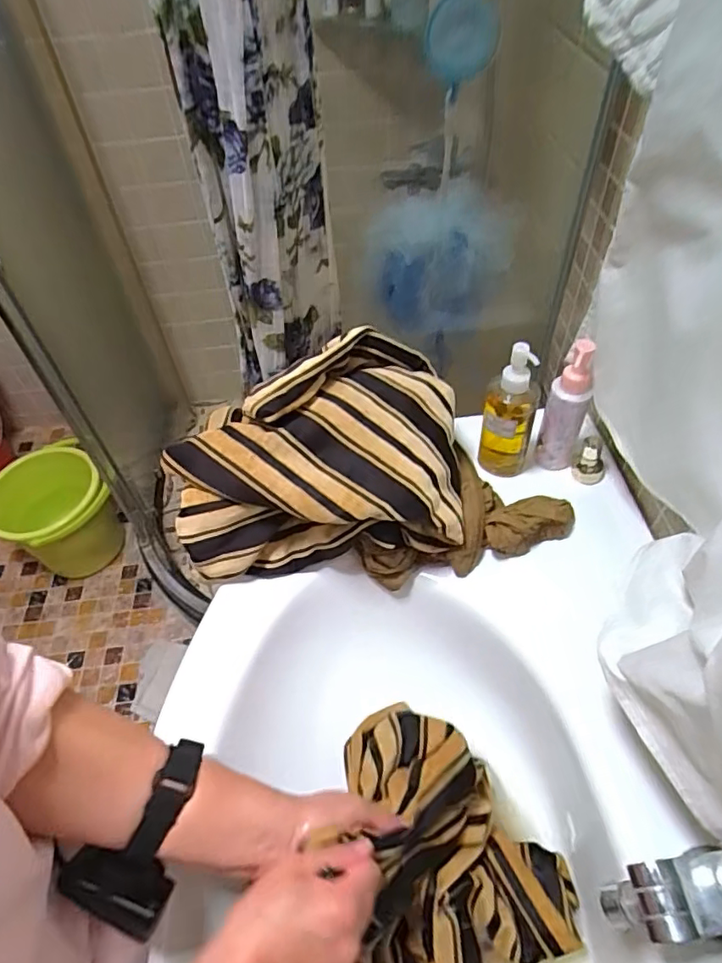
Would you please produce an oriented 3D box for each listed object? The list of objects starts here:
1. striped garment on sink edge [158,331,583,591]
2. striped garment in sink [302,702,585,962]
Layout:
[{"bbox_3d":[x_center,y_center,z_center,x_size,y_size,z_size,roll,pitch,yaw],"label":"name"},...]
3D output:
[{"bbox_3d":[0.010,-0.028,0.572,0.377,0.166,0.201,-10,51,-4],"label":"striped garment on sink edge"},{"bbox_3d":[0.028,0.341,0.462,0.266,0.154,0.225,-34,57,-22],"label":"striped garment in sink"}]

